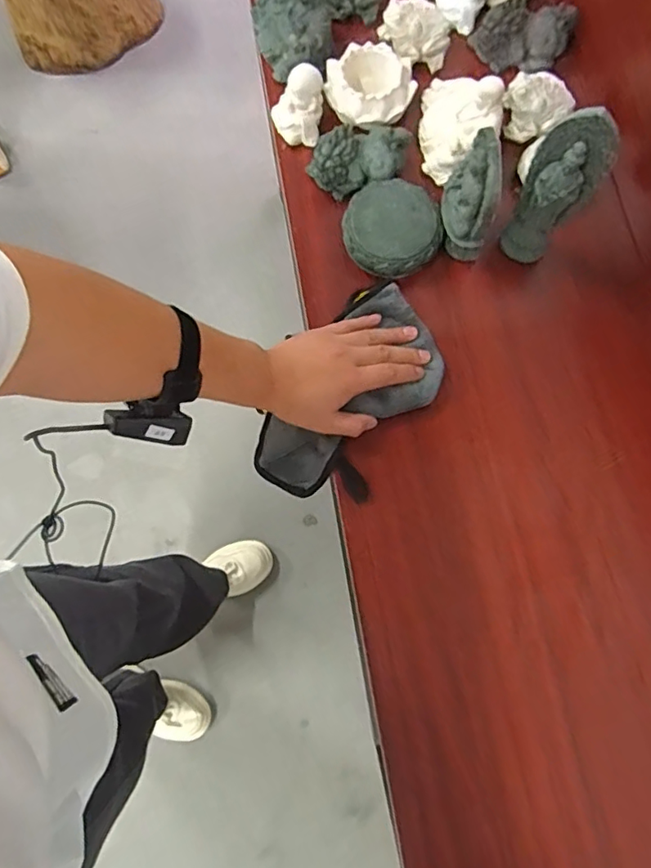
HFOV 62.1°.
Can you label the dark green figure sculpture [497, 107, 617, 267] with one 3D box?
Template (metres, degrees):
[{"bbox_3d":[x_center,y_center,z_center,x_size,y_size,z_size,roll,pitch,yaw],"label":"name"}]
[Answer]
[{"bbox_3d":[0.231,-0.246,0.553,0.065,0.159,0.049,38,79,8],"label":"dark green figure sculpture"}]

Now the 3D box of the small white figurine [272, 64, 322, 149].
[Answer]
[{"bbox_3d":[-0.034,-0.392,0.646,0.063,0.069,0.051,-3,77,-1],"label":"small white figurine"}]

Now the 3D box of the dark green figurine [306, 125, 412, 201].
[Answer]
[{"bbox_3d":[0.039,-0.325,0.633,0.116,0.050,0.064,-18,78,-4],"label":"dark green figurine"}]

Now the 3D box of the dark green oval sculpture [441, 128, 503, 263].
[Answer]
[{"bbox_3d":[0.153,-0.258,0.580,0.037,0.119,0.095,-7,77,-2],"label":"dark green oval sculpture"}]

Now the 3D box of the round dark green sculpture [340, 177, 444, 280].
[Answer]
[{"bbox_3d":[0.077,-0.239,0.614,0.111,0.038,0.111,0,77,0],"label":"round dark green sculpture"}]

